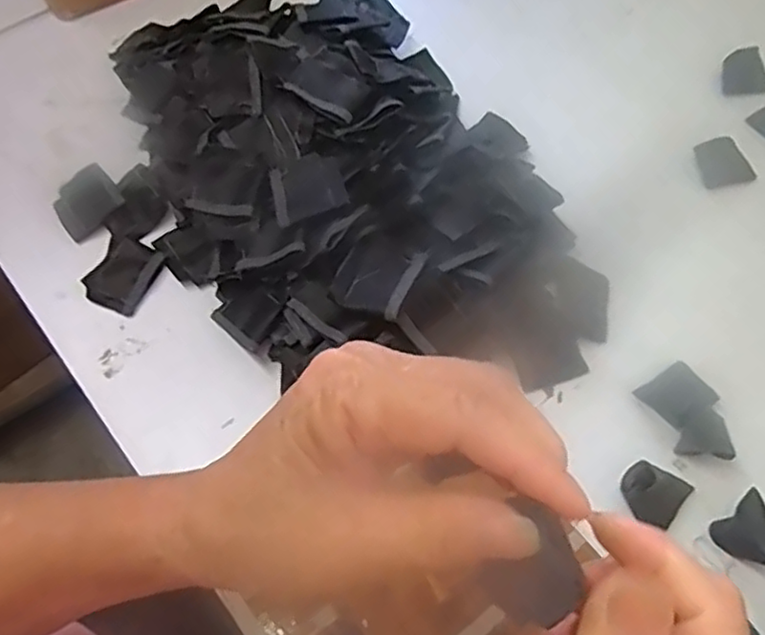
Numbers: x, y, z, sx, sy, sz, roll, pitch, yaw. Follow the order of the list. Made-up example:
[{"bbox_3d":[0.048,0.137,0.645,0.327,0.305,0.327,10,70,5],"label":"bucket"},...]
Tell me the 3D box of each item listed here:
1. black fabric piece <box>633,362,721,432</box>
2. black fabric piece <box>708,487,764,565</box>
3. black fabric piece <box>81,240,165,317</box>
[{"bbox_3d":[0.196,0.052,0.443,0.039,0.012,0.036,-31,67,-15],"label":"black fabric piece"},{"bbox_3d":[0.212,0.126,0.395,0.021,0.026,0.039,3,63,1],"label":"black fabric piece"},{"bbox_3d":[-0.186,-0.031,0.479,0.045,0.005,0.052,23,65,11],"label":"black fabric piece"}]

